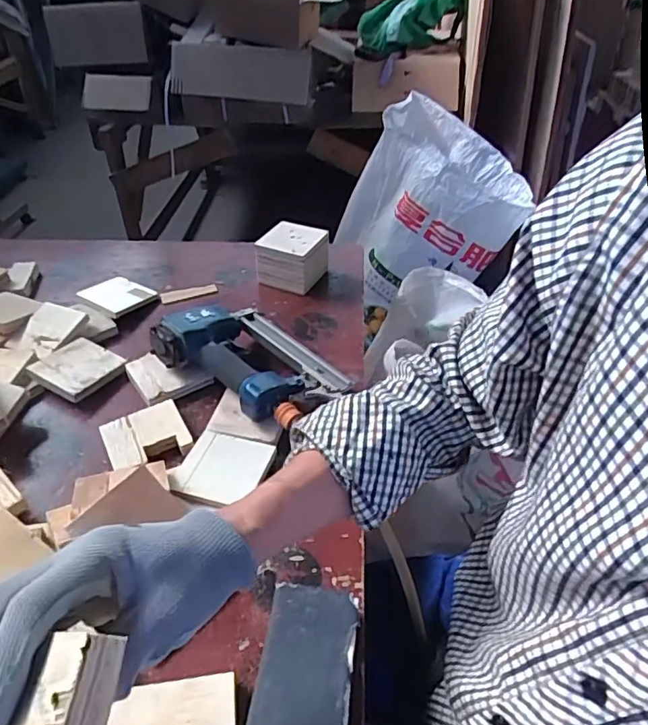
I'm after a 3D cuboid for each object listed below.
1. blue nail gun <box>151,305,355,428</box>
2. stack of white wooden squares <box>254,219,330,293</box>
[{"bbox_3d":[-0.085,-0.004,0.707,0.235,0.079,0.164,28,48,30],"label":"blue nail gun"},{"bbox_3d":[-0.053,-0.181,0.917,0.100,0.081,0.108,16,43,19],"label":"stack of white wooden squares"}]

